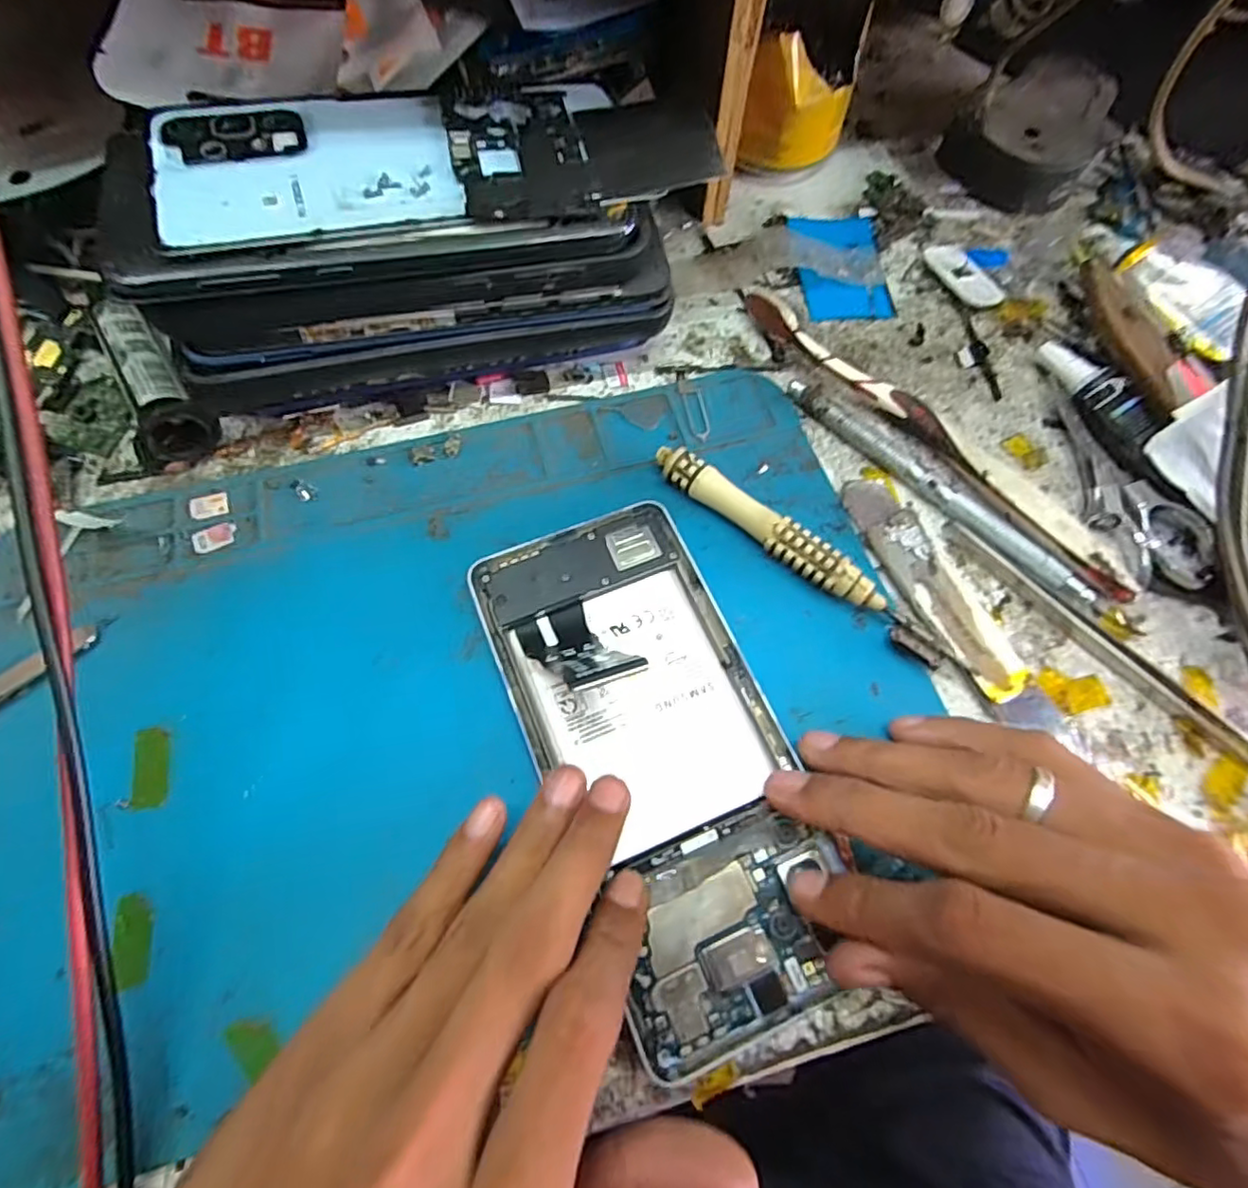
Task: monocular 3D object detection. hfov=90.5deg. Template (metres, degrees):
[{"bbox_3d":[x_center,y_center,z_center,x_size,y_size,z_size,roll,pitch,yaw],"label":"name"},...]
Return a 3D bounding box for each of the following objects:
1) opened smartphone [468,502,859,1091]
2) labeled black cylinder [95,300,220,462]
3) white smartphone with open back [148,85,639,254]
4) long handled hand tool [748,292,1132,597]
[{"bbox_3d":[0.011,0.046,0.187,0.071,0.008,0.156,-19,69,-9],"label":"opened smartphone"},{"bbox_3d":[-0.174,-0.077,0.229,0.022,0.023,0.067,-35,72,-15],"label":"labeled black cylinder"},{"bbox_3d":[-0.071,-0.139,0.195,0.138,0.010,0.072,-11,68,-6],"label":"white smartphone with open back"},{"bbox_3d":[0.117,-0.065,0.238,0.025,0.017,0.174,-38,73,-16],"label":"long handled hand tool"}]

